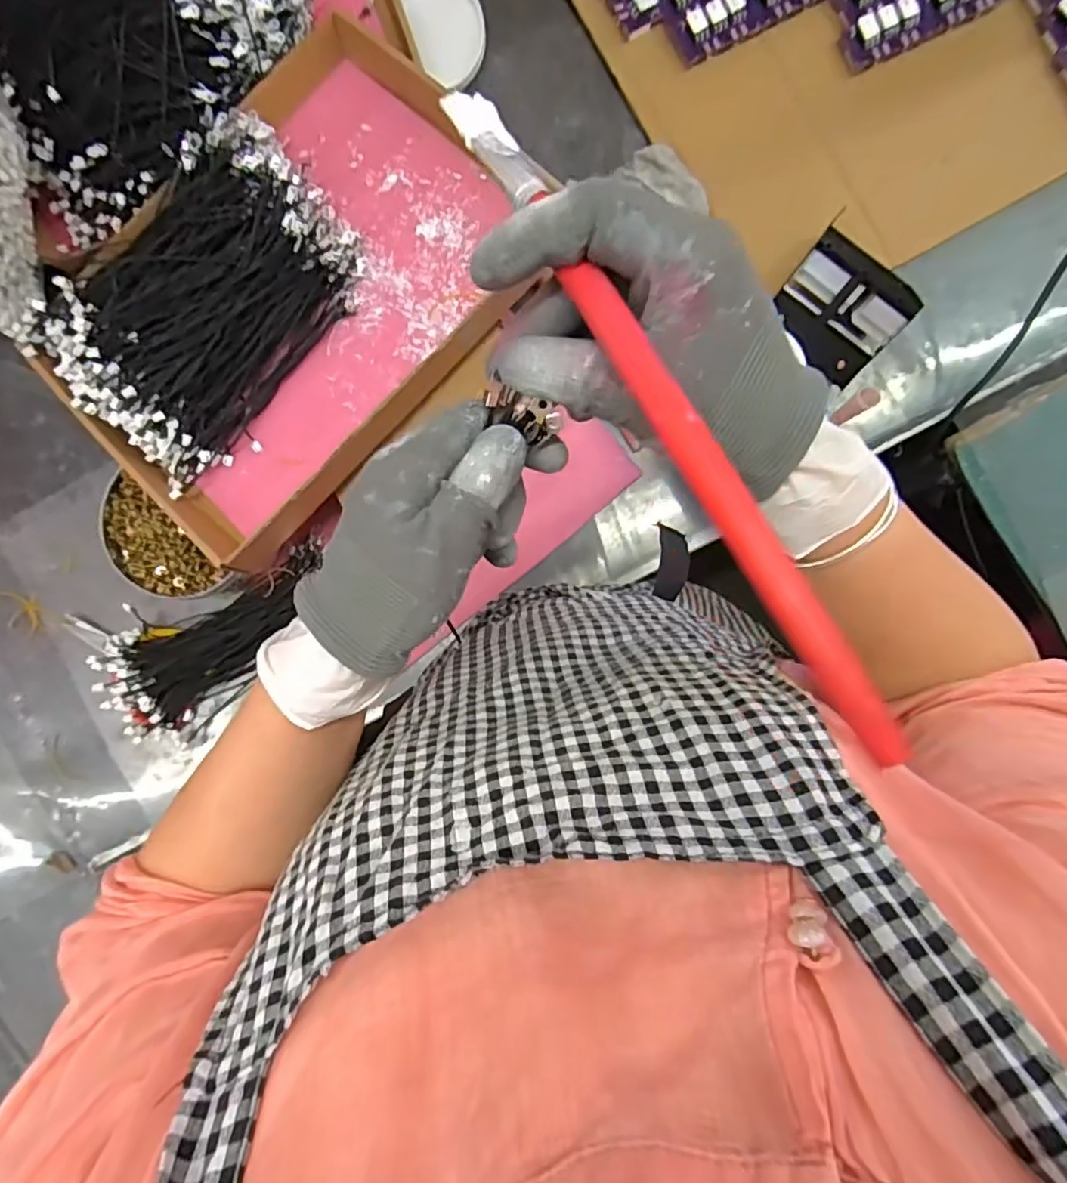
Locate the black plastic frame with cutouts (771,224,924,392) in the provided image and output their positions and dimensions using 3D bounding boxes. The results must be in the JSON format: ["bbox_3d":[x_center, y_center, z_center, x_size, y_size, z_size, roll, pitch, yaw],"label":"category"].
[{"bbox_3d":[0.273,-0.251,0.527,0.102,0.088,0.021,38,50,0],"label":"black plastic frame with cutouts"}]

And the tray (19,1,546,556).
[{"bbox_3d":[-0.220,-0.282,0.534,0.302,0.071,0.433,44,92,1],"label":"tray"}]

